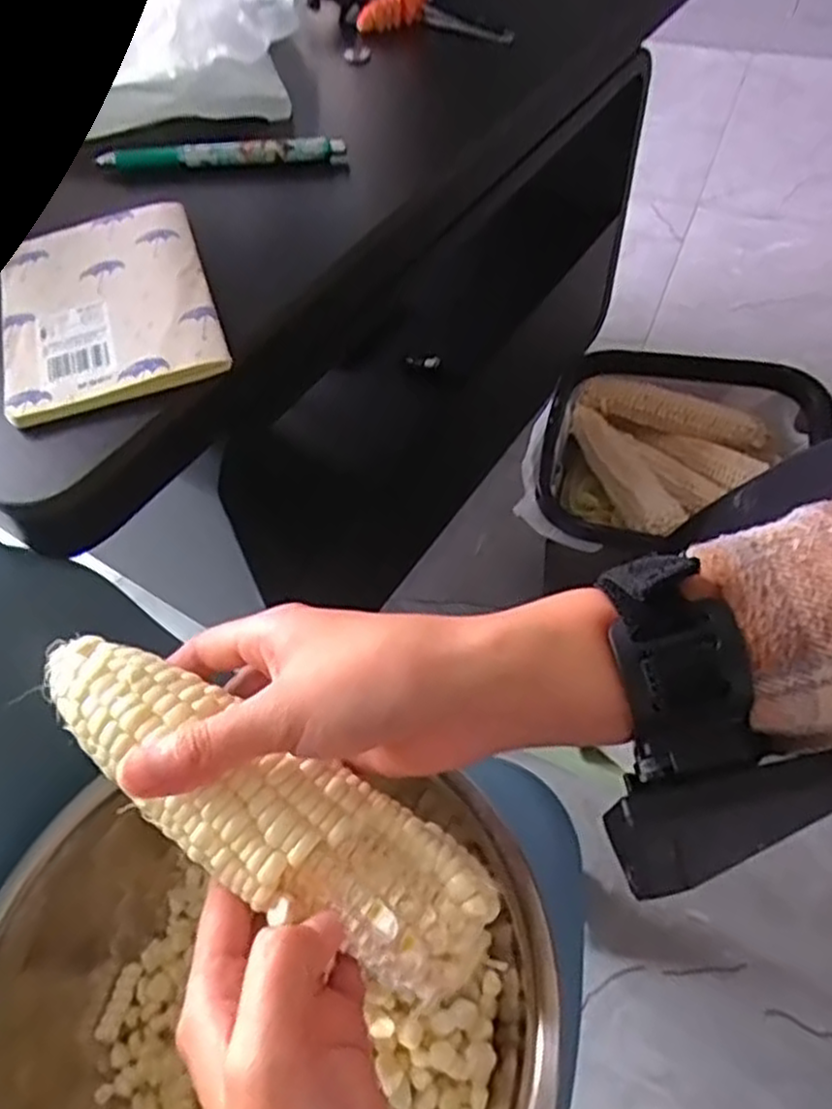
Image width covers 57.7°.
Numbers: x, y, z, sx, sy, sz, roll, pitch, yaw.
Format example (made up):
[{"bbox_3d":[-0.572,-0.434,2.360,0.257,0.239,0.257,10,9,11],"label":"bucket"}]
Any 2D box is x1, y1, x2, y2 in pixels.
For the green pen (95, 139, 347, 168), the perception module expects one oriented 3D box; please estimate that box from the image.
[{"bbox_3d":[-0.114,-0.235,0.445,0.144,0.015,0.009,-1,55,4],"label":"green pen"}]

